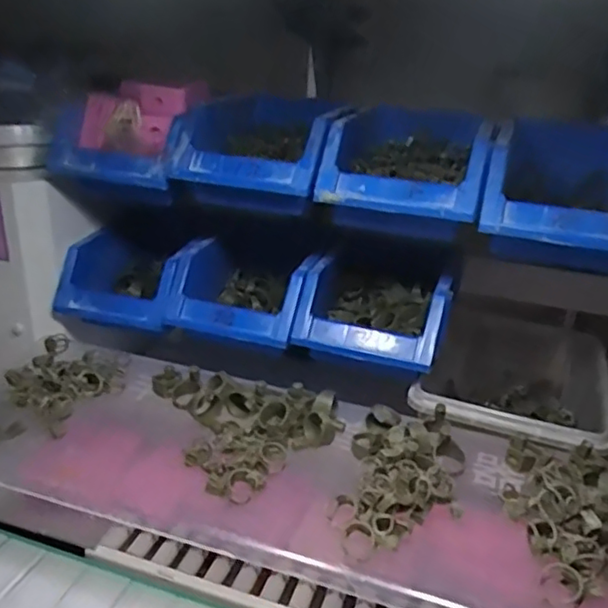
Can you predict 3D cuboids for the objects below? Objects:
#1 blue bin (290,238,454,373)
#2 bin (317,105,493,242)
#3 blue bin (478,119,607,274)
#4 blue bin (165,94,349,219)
[{"bbox_3d":[0.063,-0.002,0.568,0.124,0.072,0.125,8,26,9],"label":"blue bin"},{"bbox_3d":[0.086,-0.113,0.518,0.119,0.068,0.174,10,26,14],"label":"bin"},{"bbox_3d":[0.211,-0.097,0.512,0.125,0.067,0.187,10,26,14],"label":"blue bin"},{"bbox_3d":[-0.036,-0.143,0.577,0.132,0.073,0.191,7,26,8],"label":"blue bin"}]

